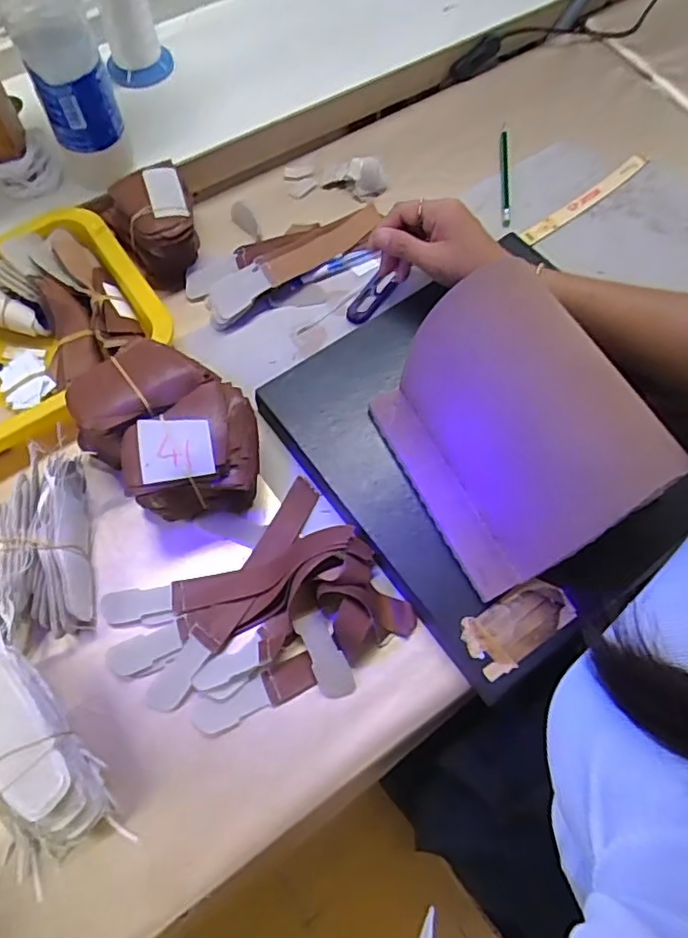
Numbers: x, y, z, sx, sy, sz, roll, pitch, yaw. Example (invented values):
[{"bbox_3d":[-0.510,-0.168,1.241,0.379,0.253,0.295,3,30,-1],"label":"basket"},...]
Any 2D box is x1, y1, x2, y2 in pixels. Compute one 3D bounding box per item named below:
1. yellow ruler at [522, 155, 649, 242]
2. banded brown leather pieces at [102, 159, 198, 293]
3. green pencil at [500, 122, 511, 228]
[{"bbox_3d":[0.252,-0.280,0.639,0.176,0.005,0.017,-37,84,-15],"label":"yellow ruler"},{"bbox_3d":[-0.174,-0.227,0.576,0.075,0.066,0.090,-25,69,-12],"label":"banded brown leather pieces"},{"bbox_3d":[0.171,-0.313,0.653,0.011,0.012,0.148,7,66,1],"label":"green pencil"}]

